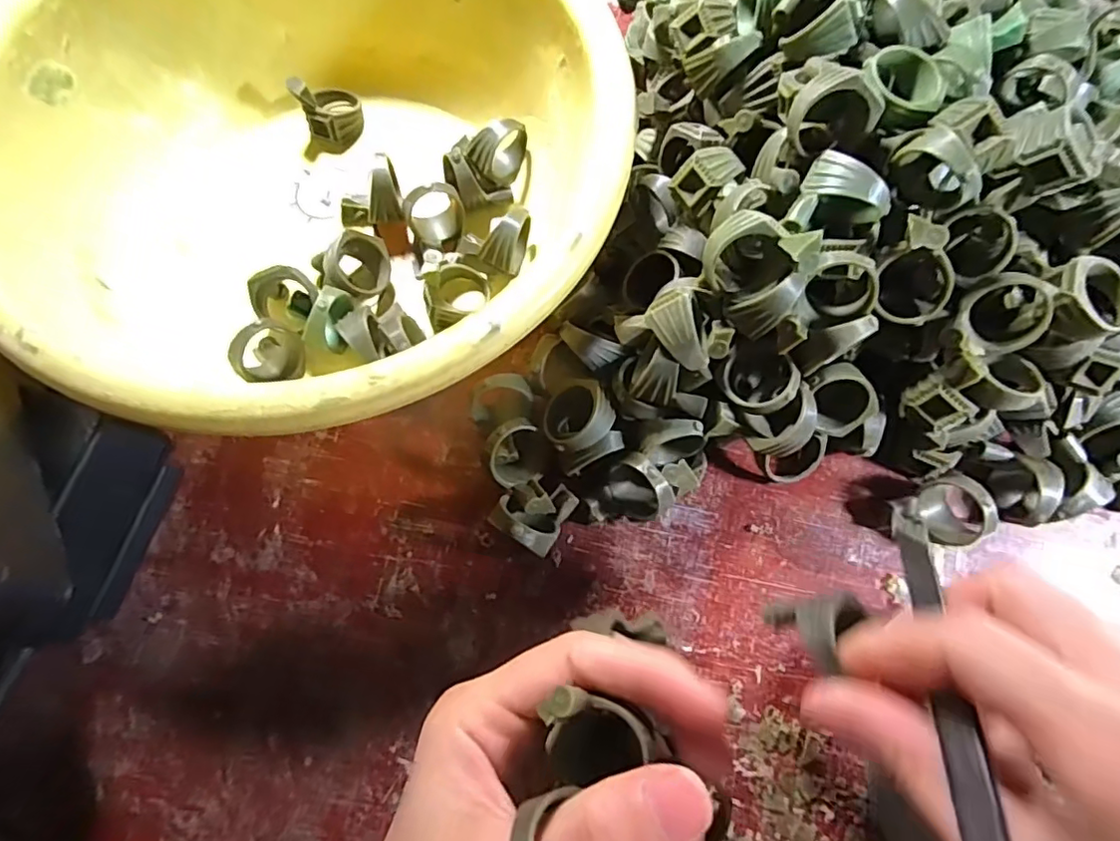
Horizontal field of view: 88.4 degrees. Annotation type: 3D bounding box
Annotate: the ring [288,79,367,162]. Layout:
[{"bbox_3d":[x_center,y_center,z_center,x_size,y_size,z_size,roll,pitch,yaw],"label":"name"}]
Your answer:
[{"bbox_3d":[-0.109,-0.143,0.268,0.023,0.027,0.034,8,73,3],"label":"ring"}]

